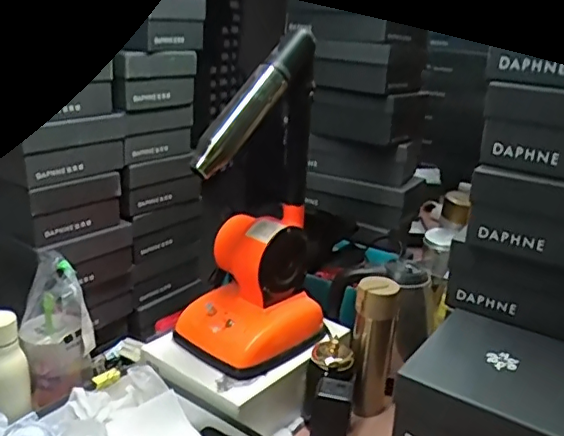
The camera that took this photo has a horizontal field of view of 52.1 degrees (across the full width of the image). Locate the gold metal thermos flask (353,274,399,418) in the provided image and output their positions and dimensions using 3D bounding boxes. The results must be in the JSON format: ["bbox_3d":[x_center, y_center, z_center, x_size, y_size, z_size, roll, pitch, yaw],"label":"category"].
[{"bbox_3d":[0.155,0.213,0.975,0.070,0.235,0.075,8,21,12],"label":"gold metal thermos flask"}]

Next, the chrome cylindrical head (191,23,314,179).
[{"bbox_3d":[-0.039,-0.168,0.826,0.049,0.269,0.053,25,-15,46],"label":"chrome cylindrical head"}]

